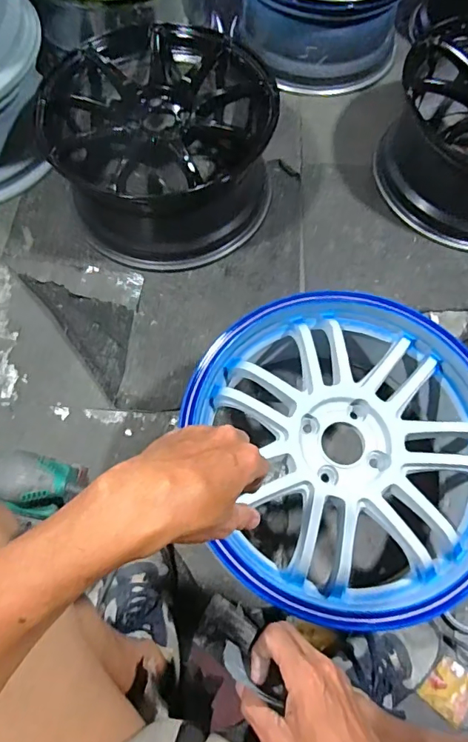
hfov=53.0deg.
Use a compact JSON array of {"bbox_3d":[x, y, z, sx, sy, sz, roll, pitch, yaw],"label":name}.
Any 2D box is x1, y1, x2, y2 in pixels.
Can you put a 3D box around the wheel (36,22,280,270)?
[{"bbox_3d":[-0.144,-0.448,0.930,0.403,0.211,0.432,0,67,-1],"label":"wheel"}]

